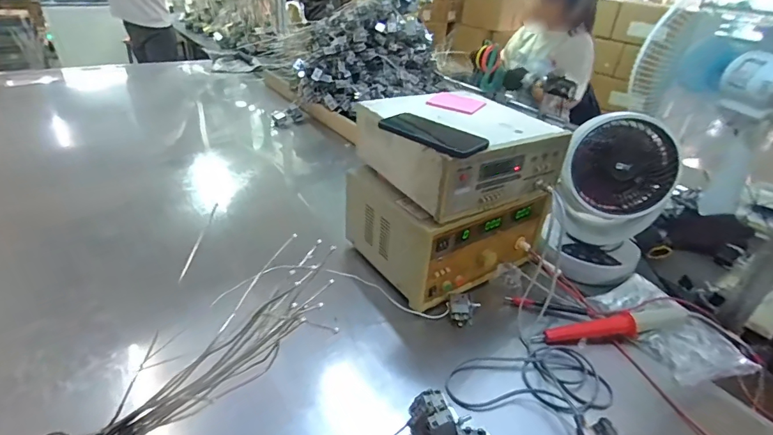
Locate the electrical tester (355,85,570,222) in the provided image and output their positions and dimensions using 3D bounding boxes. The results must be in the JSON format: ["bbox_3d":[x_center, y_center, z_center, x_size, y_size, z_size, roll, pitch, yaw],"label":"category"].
[{"bbox_3d":[0.127,-0.126,0.740,0.285,0.115,0.264,-11,36,-24],"label":"electrical tester"}]

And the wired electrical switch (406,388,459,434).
[{"bbox_3d":[0.057,0.262,0.529,0.041,0.052,0.063,-9,35,-22],"label":"wired electrical switch"}]

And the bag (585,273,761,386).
[{"bbox_3d":[0.492,0.187,0.718,0.166,0.040,0.219,-11,36,-25],"label":"bag"}]

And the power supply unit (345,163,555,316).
[{"bbox_3d":[0.122,0.004,0.828,0.331,0.182,0.238,-12,37,-26],"label":"power supply unit"}]

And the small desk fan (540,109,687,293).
[{"bbox_3d":[0.434,-0.045,0.815,0.195,0.301,0.192,25,37,27],"label":"small desk fan"}]

